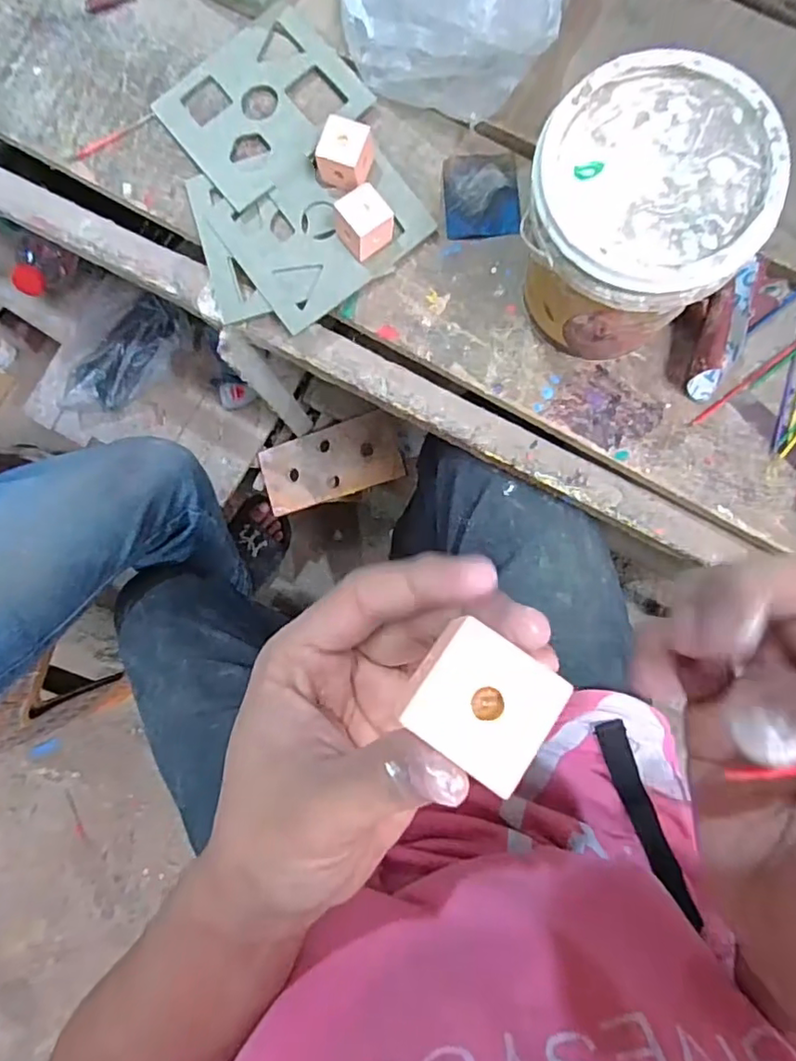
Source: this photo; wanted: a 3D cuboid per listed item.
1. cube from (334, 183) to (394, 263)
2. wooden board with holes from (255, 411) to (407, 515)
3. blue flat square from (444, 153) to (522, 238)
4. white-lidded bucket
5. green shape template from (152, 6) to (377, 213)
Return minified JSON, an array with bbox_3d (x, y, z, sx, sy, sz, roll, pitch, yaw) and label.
[{"bbox_3d":[-0.025,-0.222,0.418,0.034,0.034,0.031,-35,87,0],"label":"cube"},{"bbox_3d":[-0.087,-0.086,0.743,0.187,0.009,0.089,-16,92,17],"label":"wooden board with holes"},{"bbox_3d":[0.063,-0.253,0.434,0.054,0.004,0.066,-2,87,2],"label":"blue flat square"},{"bbox_3d":[0.139,-0.179,0.362,0.120,0.134,0.122,0,88,2],"label":"white-lidded bucket"},{"bbox_3d":[-0.105,-0.329,0.444,0.133,0.004,0.116,-38,82,1],"label":"green shape template"}]

